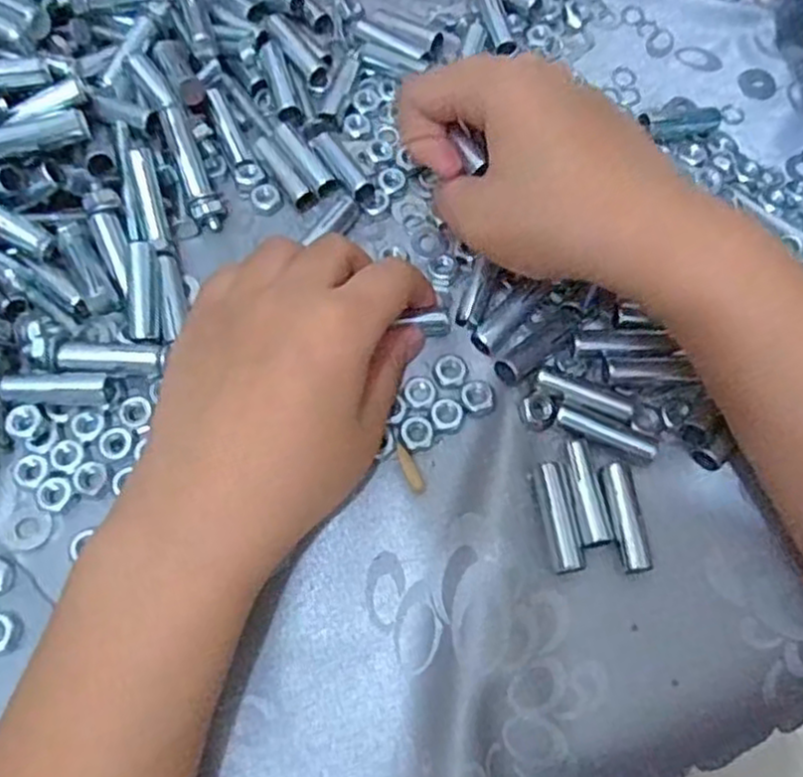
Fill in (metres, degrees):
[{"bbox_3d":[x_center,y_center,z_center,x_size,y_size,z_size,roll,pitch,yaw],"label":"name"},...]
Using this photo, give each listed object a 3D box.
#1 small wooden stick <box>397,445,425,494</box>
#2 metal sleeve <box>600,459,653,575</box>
[{"bbox_3d":[0.003,0.030,0.275,0.006,0.004,0.019,-22,67,-10],"label":"small wooden stick"},{"bbox_3d":[0.081,0.047,0.266,0.011,0.007,0.039,-8,66,-5],"label":"metal sleeve"}]

